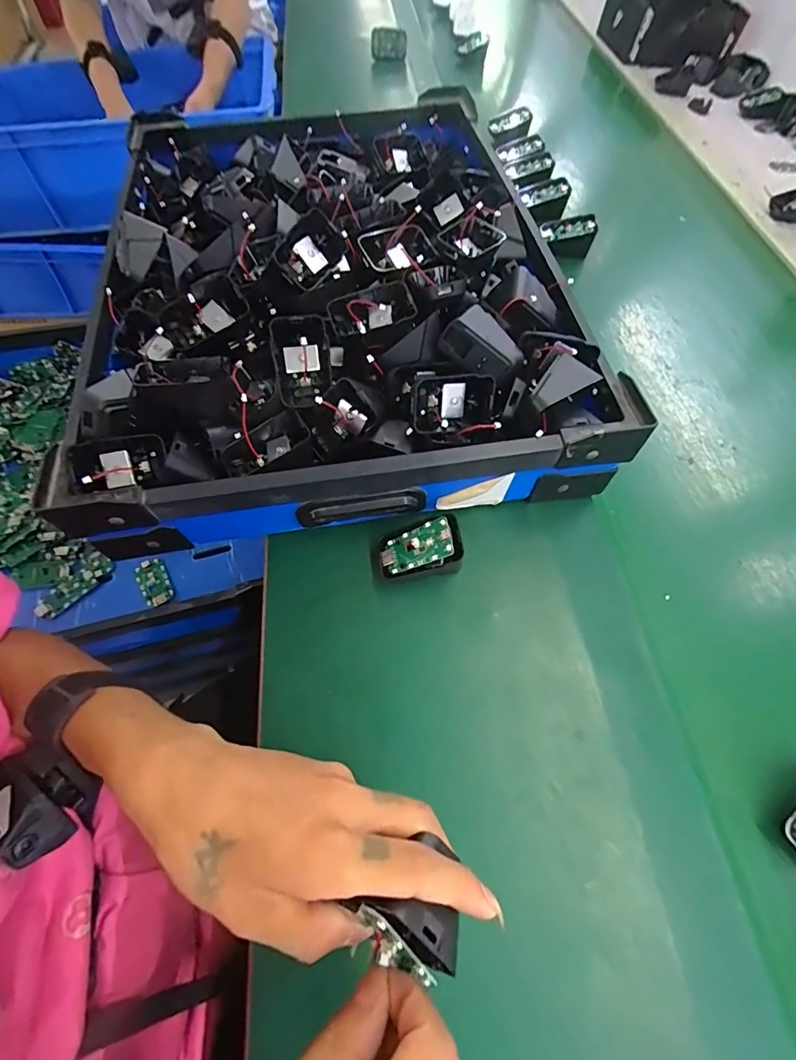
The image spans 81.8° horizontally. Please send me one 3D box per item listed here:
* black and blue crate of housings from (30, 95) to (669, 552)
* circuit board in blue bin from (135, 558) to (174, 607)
[{"bbox_3d":[-0.070,-0.233,0.466,0.442,0.116,0.492,-8,61,-7],"label":"black and blue crate of housings"},{"bbox_3d":[-0.278,0.060,0.523,0.033,0.006,0.055,-25,64,-16],"label":"circuit board in blue bin"}]

